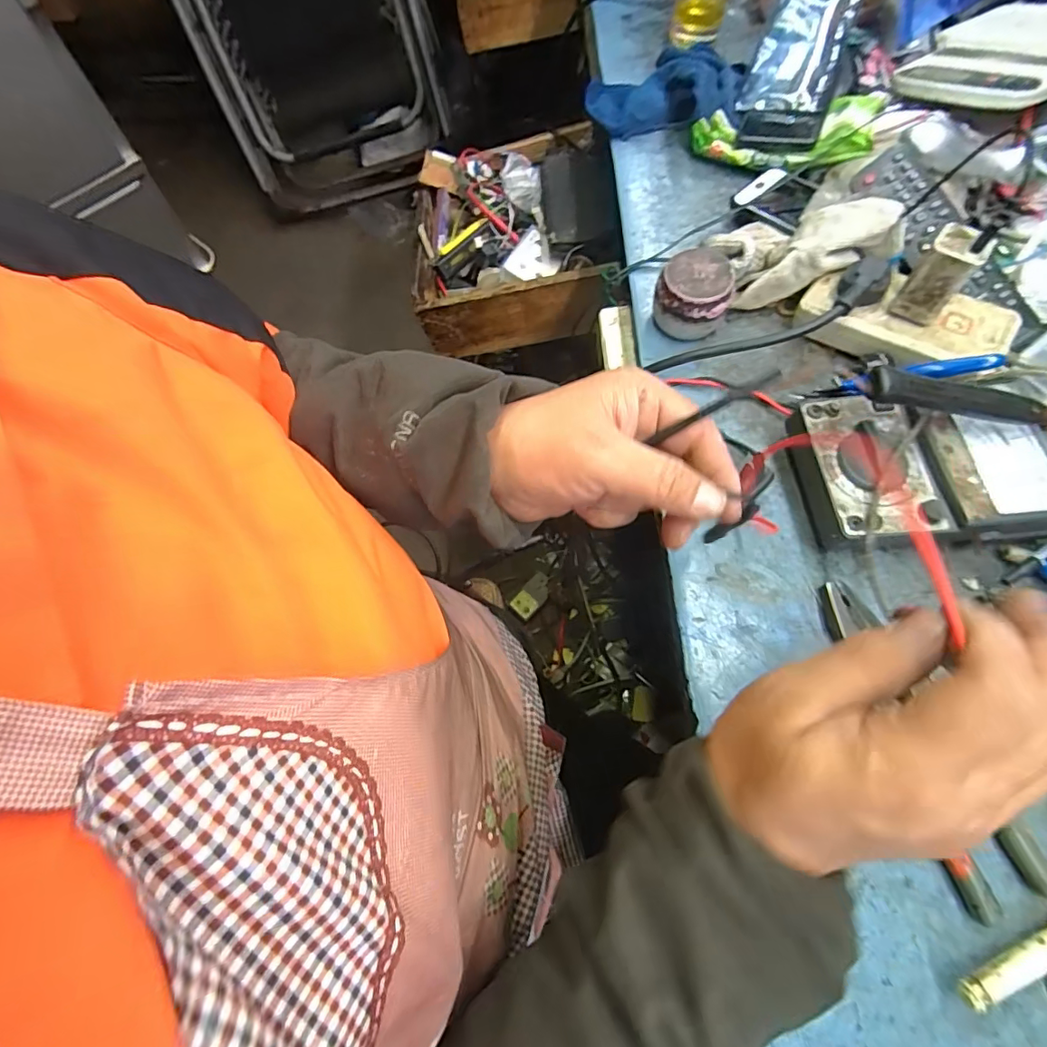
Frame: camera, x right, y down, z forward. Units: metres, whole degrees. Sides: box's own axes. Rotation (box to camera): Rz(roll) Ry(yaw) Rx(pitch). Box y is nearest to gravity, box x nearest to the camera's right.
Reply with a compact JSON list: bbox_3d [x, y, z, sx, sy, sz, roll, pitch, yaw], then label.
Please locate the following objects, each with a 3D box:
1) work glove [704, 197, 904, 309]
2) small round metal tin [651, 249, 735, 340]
[{"bbox_3d":[0.237,-0.240,0.443,0.138,0.056,0.082,-12,67,-3],"label":"work glove"},{"bbox_3d":[0.144,-0.194,0.438,0.061,0.050,0.060,19,69,10],"label":"small round metal tin"}]

